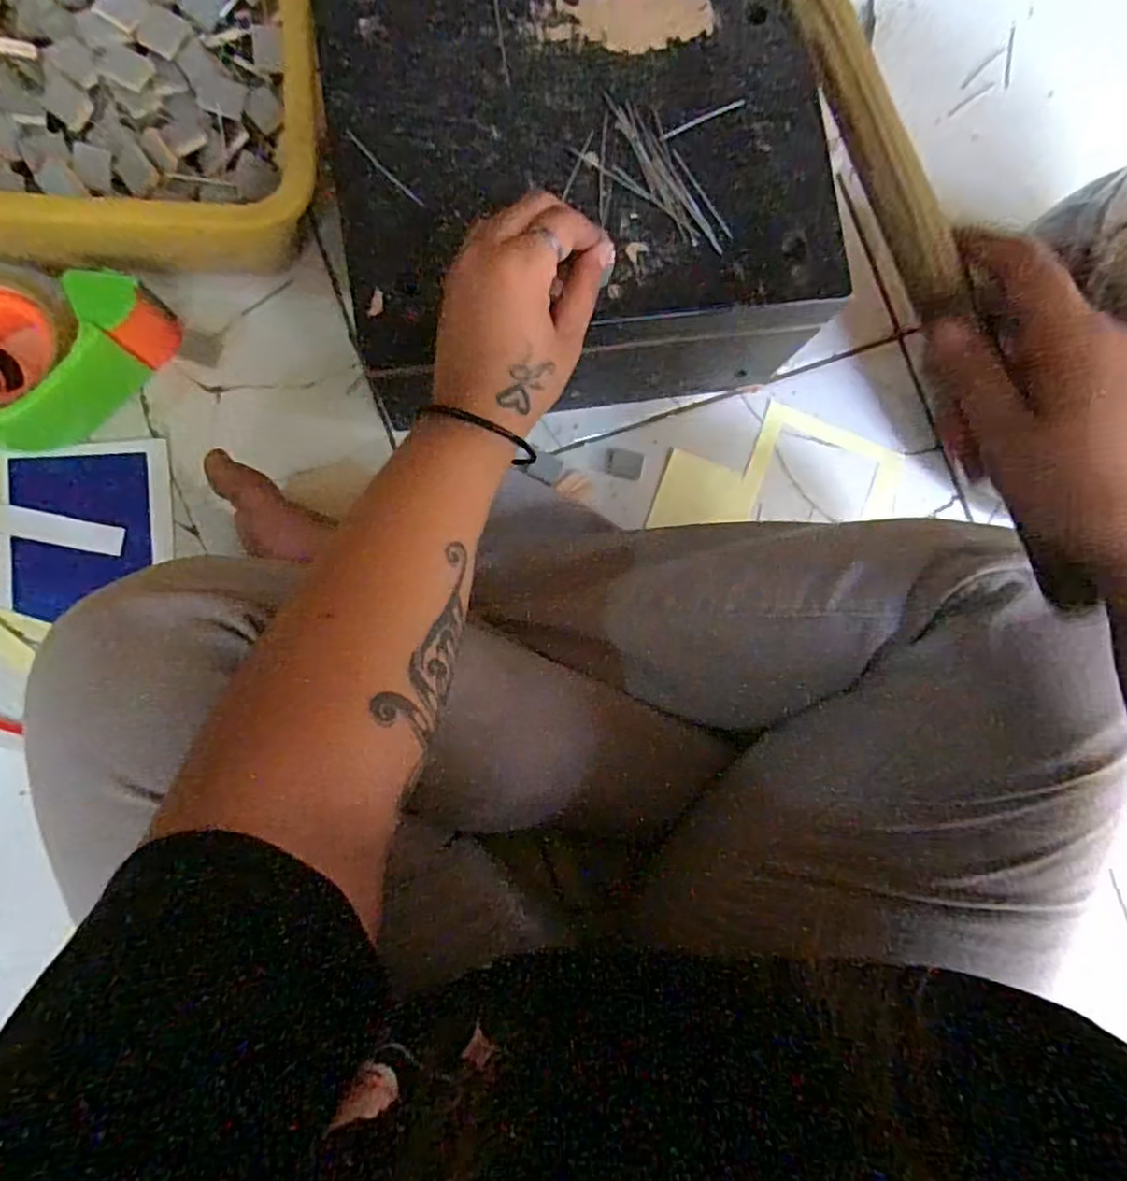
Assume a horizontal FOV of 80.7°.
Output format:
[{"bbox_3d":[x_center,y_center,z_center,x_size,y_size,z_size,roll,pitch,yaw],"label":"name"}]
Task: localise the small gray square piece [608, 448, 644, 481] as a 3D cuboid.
[{"bbox_3d":[0.045,-0.093,0.487,0.026,0.006,0.019,12,85,-5],"label":"small gray square piece"}]

